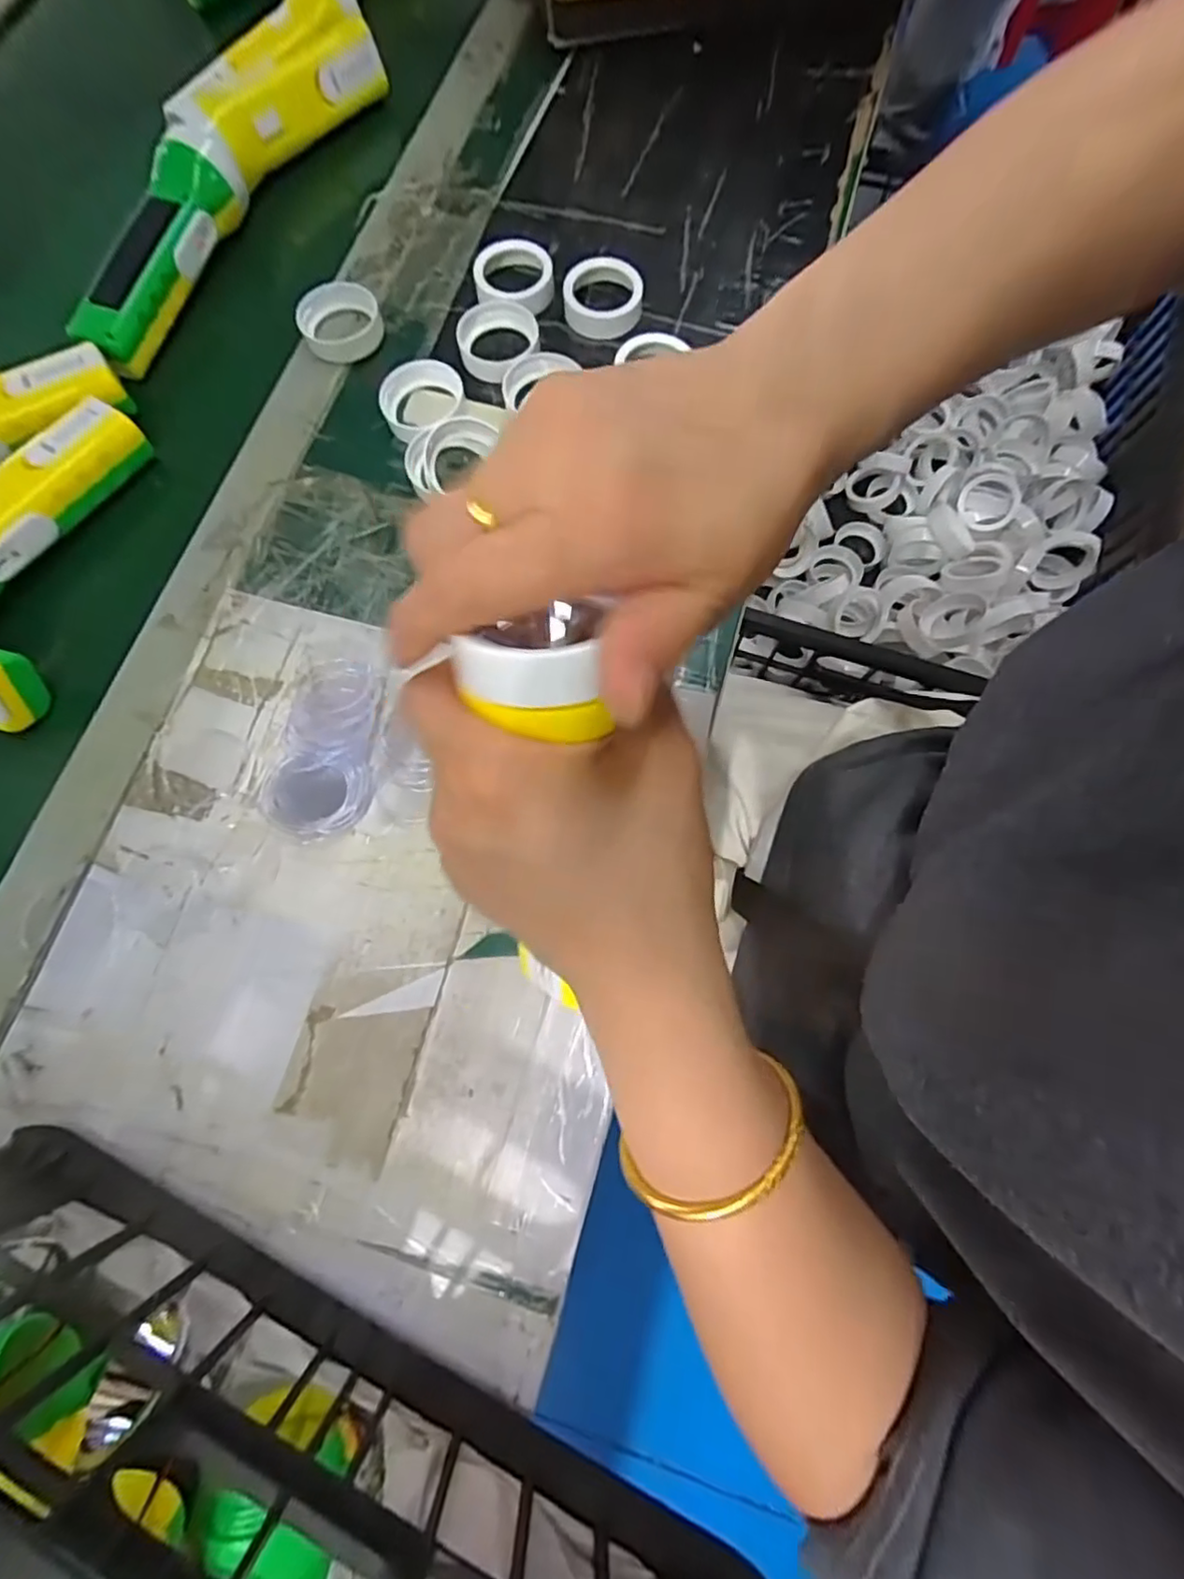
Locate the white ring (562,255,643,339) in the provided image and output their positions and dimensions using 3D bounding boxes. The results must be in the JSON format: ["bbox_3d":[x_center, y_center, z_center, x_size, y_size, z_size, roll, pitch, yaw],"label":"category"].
[{"bbox_3d":[0.008,-0.337,0.414,0.054,0.017,0.053,0,75,0],"label":"white ring"}]

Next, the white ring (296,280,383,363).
[{"bbox_3d":[-0.172,-0.320,0.414,0.053,0.016,0.050,0,75,0],"label":"white ring"}]

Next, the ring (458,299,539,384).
[{"bbox_3d":[-0.062,-0.300,0.408,0.052,0.016,0.055,0,75,0],"label":"ring"}]

